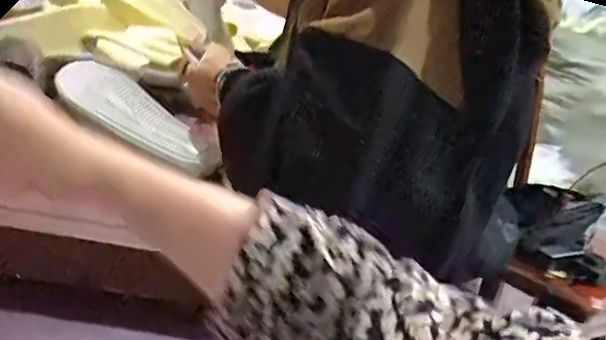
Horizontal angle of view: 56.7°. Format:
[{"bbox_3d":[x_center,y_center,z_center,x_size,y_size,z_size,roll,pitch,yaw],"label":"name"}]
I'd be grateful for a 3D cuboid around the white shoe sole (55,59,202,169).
[{"bbox_3d":[-0.230,-0.076,0.784,0.237,0.036,0.118,35,31,19],"label":"white shoe sole"}]

